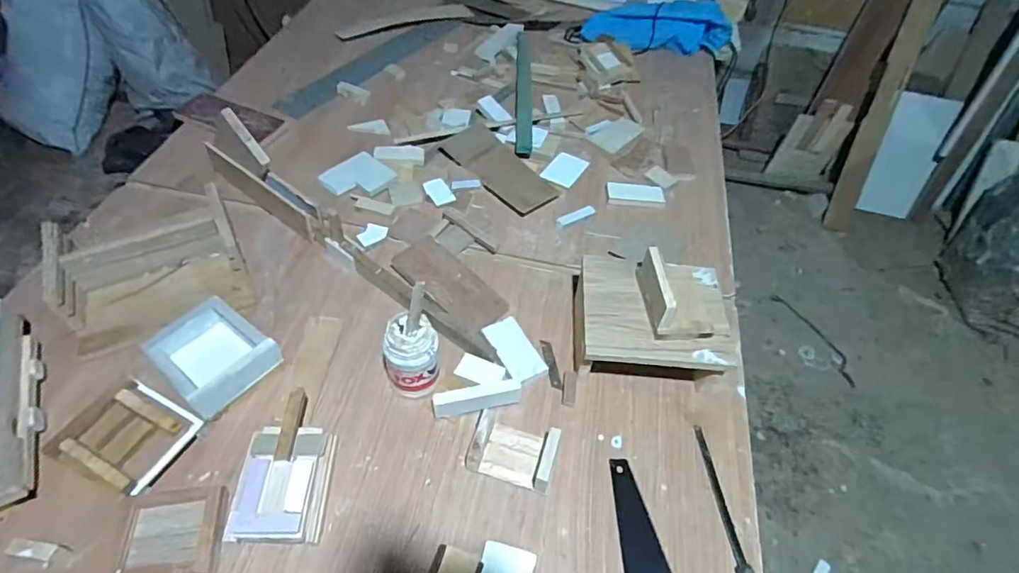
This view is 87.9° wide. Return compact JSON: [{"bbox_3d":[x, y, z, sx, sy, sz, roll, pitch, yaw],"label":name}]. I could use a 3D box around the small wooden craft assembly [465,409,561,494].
[{"bbox_3d":[0.006,0.230,0.752,0.119,0.048,0.087,14,52,7],"label":"small wooden craft assembly"}]

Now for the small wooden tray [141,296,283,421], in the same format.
[{"bbox_3d":[-0.443,0.104,0.790,0.156,0.047,0.134,32,56,19],"label":"small wooden tray"}]

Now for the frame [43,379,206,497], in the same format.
[{"bbox_3d":[-0.511,0.201,0.712,0.142,0.054,0.122,25,53,12],"label":"frame"}]

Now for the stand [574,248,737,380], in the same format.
[{"bbox_3d":[0.223,0.051,0.831,0.223,0.169,0.193,8,51,-1],"label":"stand"}]

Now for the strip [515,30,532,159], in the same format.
[{"bbox_3d":[0.037,-0.502,1.322,0.038,0.017,0.533,3,52,-2],"label":"strip"}]

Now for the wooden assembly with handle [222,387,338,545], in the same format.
[{"bbox_3d":[-0.298,0.238,0.712,0.110,0.057,0.197,2,52,-3],"label":"wooden assembly with handle"}]

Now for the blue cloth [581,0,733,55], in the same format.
[{"bbox_3d":[0.437,-0.753,1.538,0.445,0.076,0.194,-3,52,-7],"label":"blue cloth"}]

